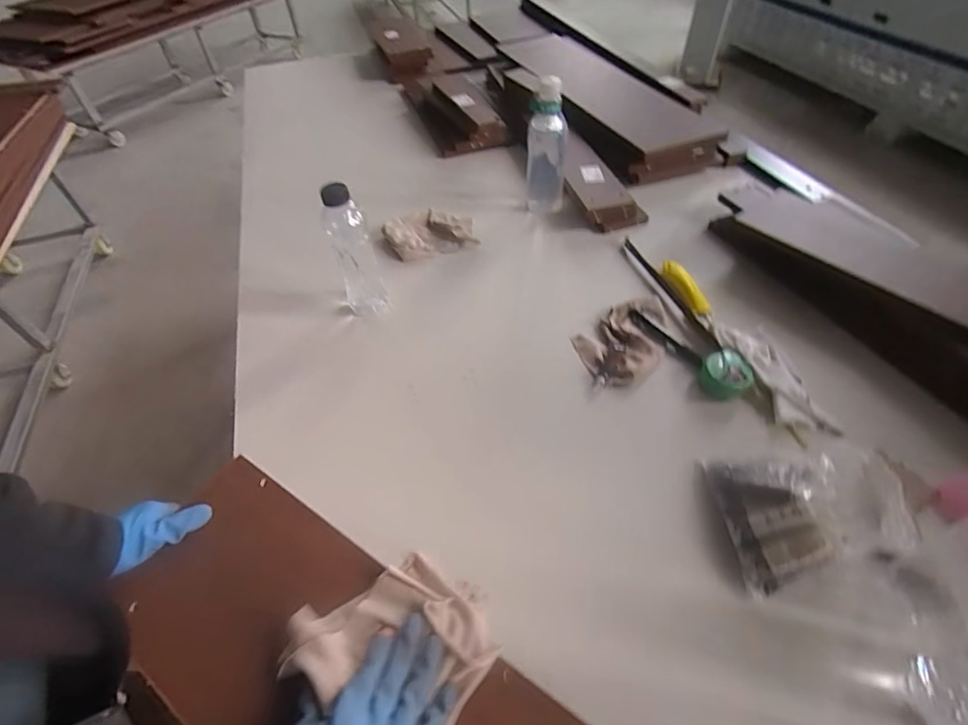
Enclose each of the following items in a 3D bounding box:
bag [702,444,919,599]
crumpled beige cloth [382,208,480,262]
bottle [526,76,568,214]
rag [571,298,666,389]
[{"bbox_3d":[0.352,0.160,0.515,0.162,0.090,0.152,-1,47,3],"label":"bag"},{"bbox_3d":[-0.108,-0.259,0.942,0.176,0.037,0.128,-15,50,-9],"label":"crumpled beige cloth"},{"bbox_3d":[0.125,-0.434,0.937,0.076,0.235,0.068,0,50,3],"label":"bottle"},{"bbox_3d":[0.231,-0.033,0.738,0.195,0.023,0.123,-32,53,-24],"label":"rag"}]

